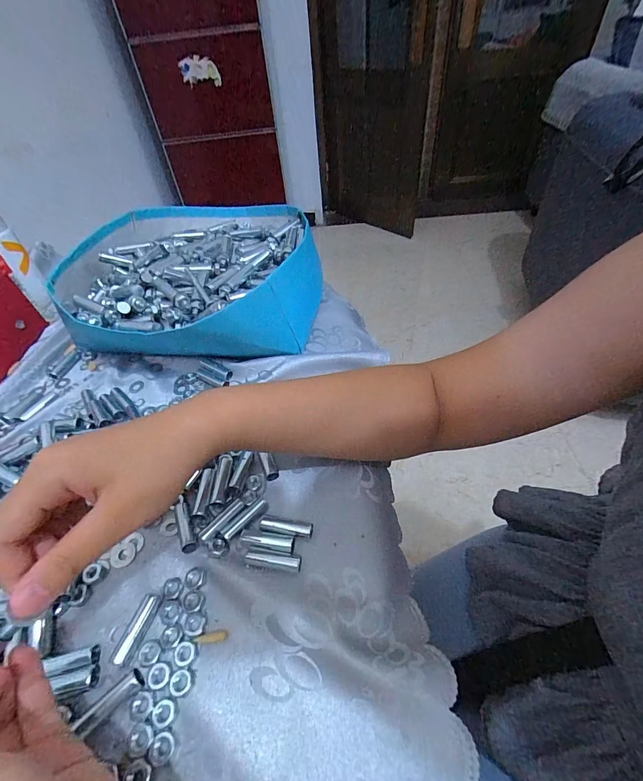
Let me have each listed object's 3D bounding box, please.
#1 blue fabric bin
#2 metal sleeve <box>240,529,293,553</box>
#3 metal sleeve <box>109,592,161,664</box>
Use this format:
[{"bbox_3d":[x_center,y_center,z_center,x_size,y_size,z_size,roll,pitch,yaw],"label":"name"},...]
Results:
[{"bbox_3d":[-0.153,-0.141,0.450,0.276,0.092,0.268,-3,47,3],"label":"blue fabric bin"},{"bbox_3d":[-0.040,0.109,0.259,0.040,0.007,0.011,8,48,13],"label":"metal sleeve"},{"bbox_3d":[-0.118,0.151,0.227,0.012,0.009,0.039,10,49,15],"label":"metal sleeve"}]

